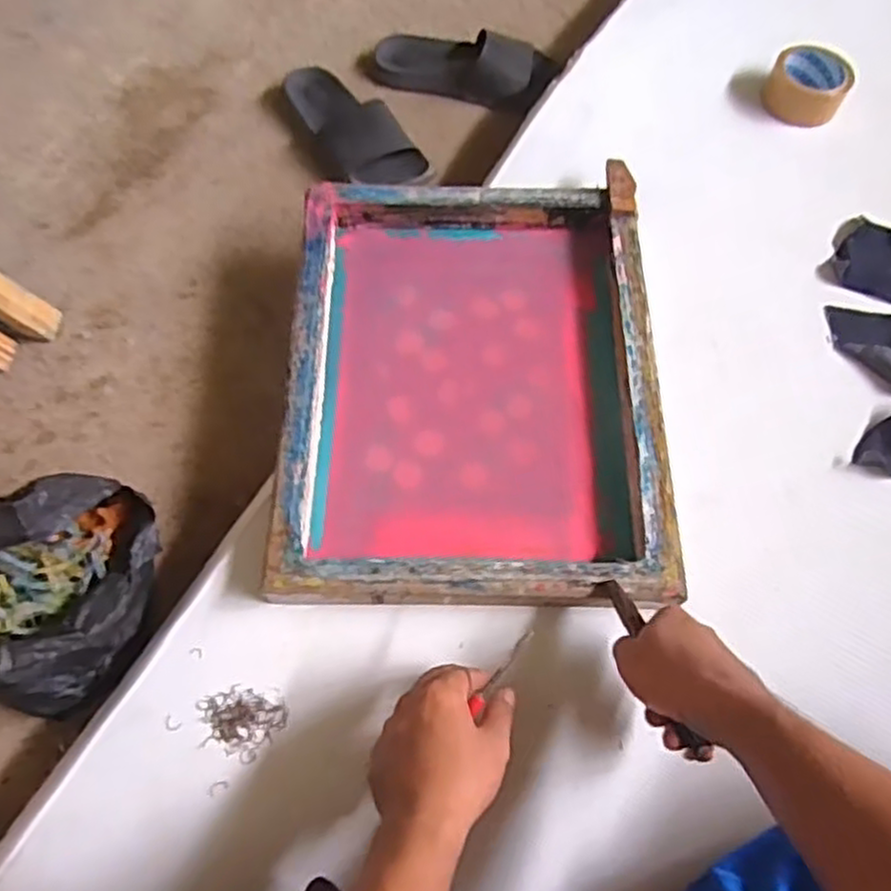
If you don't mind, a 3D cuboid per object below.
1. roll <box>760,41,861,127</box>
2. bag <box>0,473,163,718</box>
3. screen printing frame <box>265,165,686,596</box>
[{"bbox_3d":[0.459,-0.456,0.929,0.095,0.046,0.093,0,66,1],"label":"roll"},{"bbox_3d":[-0.322,0.124,0.630,0.182,0.168,0.121,-41,71,-15],"label":"bag"},{"bbox_3d":[0.028,-0.070,0.737,0.359,0.058,0.461,0,66,1],"label":"screen printing frame"}]

